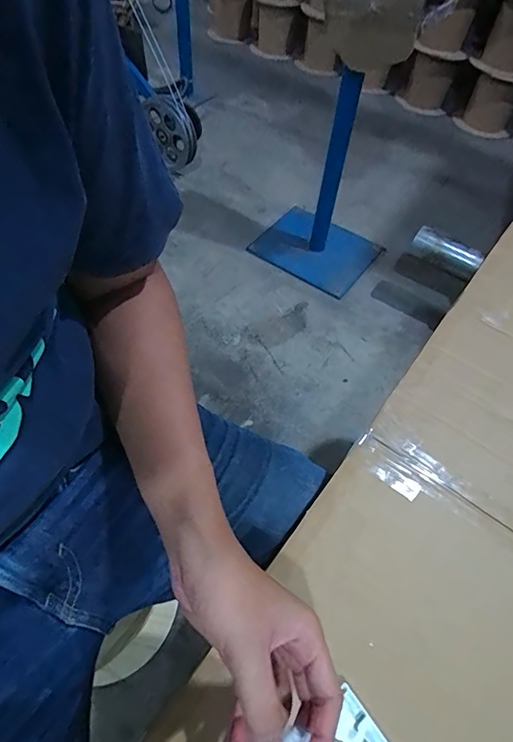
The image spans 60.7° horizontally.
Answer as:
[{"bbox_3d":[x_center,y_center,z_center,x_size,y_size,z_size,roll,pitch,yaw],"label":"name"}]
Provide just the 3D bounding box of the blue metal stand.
[{"bbox_3d":[0.267,-0.699,1.601,0.447,0.693,0.390,32,60,17],"label":"blue metal stand"}]

